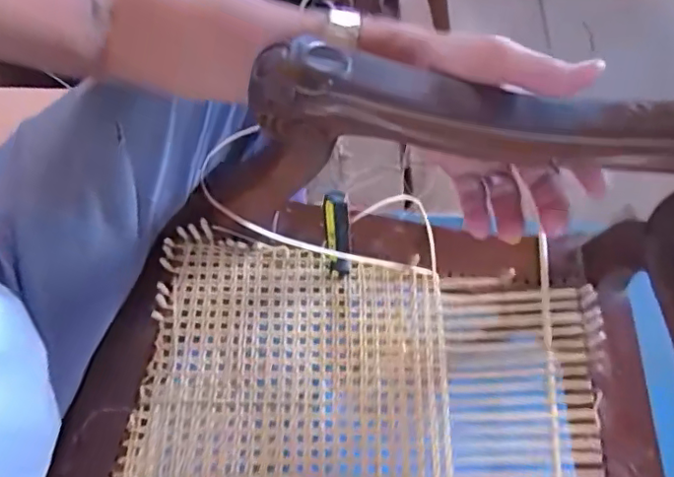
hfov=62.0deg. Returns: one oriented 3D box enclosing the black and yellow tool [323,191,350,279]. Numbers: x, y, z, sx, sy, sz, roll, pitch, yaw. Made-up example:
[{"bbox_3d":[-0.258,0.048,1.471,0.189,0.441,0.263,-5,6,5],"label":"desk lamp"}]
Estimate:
[{"bbox_3d":[0.000,0.001,0.523,0.021,0.091,0.024,-7,36,-4],"label":"black and yellow tool"}]

